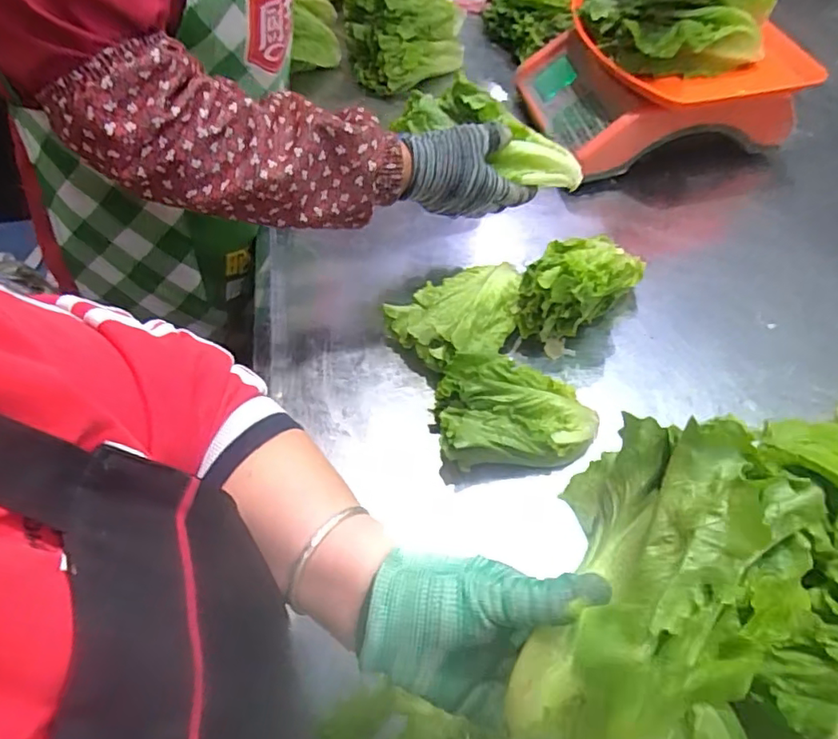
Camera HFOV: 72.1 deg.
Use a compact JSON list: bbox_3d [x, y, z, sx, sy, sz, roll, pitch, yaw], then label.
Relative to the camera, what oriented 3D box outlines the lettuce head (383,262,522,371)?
[{"bbox_3d":[0.047,-0.054,0.580,0.131,0.052,0.091,-35,61,-21],"label":"lettuce head"}]

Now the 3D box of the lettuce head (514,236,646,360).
[{"bbox_3d":[0.164,-0.088,0.579,0.081,0.104,0.152,37,63,24],"label":"lettuce head"}]

